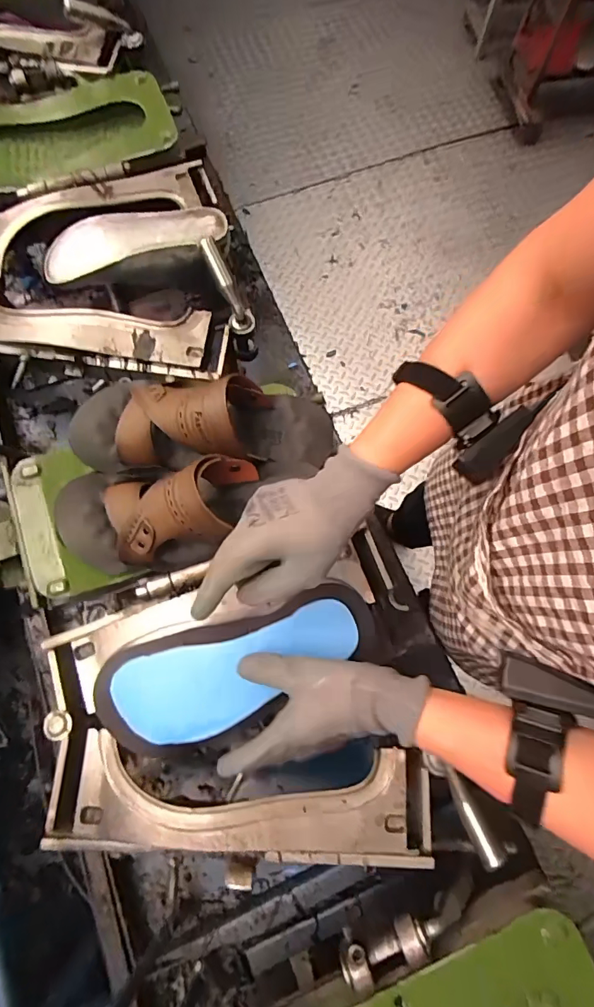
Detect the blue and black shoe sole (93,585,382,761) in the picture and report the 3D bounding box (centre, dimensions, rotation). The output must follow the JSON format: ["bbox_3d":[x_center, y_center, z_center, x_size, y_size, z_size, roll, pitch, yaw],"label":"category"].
[{"bbox_3d":[-0.058,0.166,0.444,0.282,0.035,0.109,-20,76,-8],"label":"blue and black shoe sole"}]

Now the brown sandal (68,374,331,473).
[{"bbox_3d":[-0.103,-0.091,0.479,0.283,0.102,0.097,-1,74,-2],"label":"brown sandal"}]

